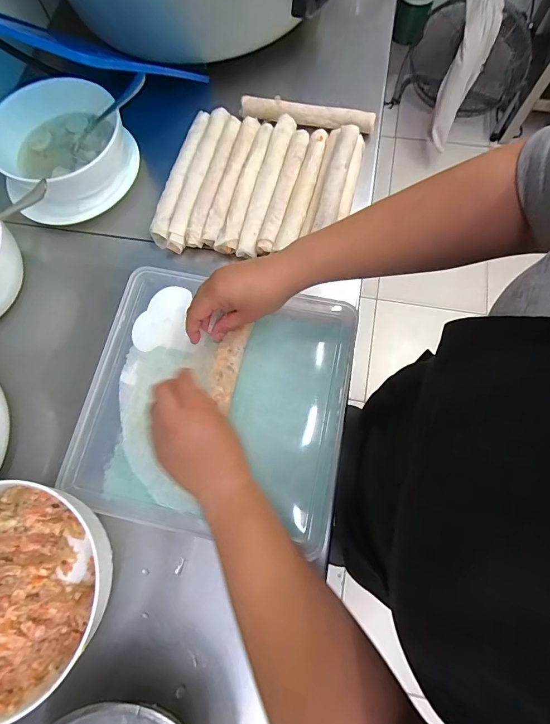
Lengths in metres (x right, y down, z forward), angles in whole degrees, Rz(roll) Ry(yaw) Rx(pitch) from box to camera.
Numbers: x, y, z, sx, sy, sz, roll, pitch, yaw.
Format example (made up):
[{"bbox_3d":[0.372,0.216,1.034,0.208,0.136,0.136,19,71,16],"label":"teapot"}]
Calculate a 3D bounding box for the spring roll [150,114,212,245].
[{"bbox_3d":[-0.131,-0.260,0.516,0.028,0.026,0.211,12,74,6],"label":"spring roll"}]

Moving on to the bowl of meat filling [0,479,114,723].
[{"bbox_3d":[-0.238,0.206,0.336,0.158,0.101,0.174,0,73,3],"label":"bowl of meat filling"}]

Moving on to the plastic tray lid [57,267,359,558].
[{"bbox_3d":[-0.071,0.038,0.425,0.302,0.034,0.292,-1,73,2],"label":"plastic tray lid"}]

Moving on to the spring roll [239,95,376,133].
[{"bbox_3d":[0.046,-0.363,0.536,0.196,0.027,0.019,14,74,7],"label":"spring roll"}]

